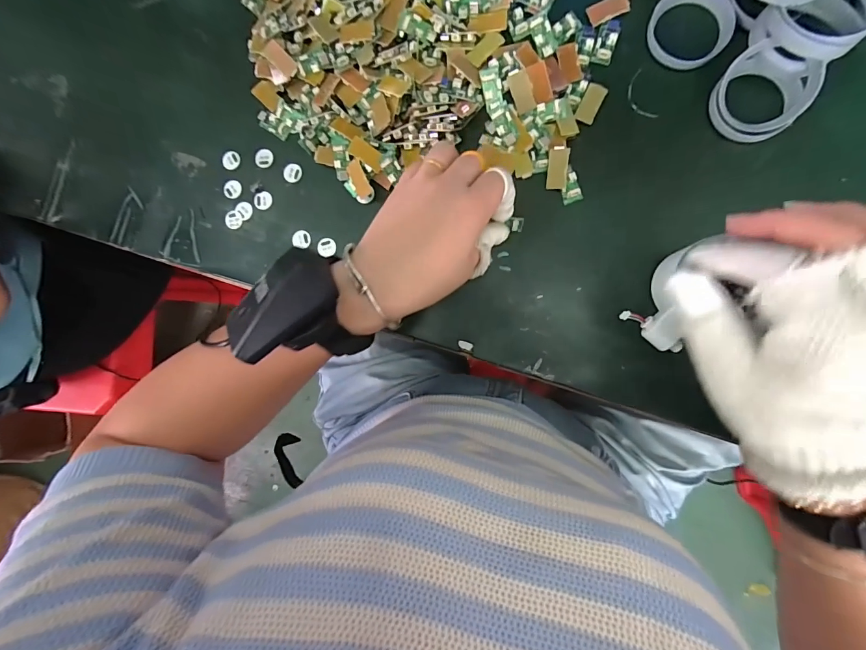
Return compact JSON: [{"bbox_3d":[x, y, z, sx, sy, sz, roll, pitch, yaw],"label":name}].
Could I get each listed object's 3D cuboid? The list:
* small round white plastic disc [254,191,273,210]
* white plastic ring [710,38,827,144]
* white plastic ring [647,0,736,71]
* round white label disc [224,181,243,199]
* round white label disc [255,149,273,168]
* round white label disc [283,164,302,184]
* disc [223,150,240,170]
[{"bbox_3d":[-0.157,-0.115,0.358,0.018,0.004,0.017,0,91,9],"label":"small round white plastic disc"},{"bbox_3d":[0.240,-0.167,0.284,0.061,0.024,0.056,0,91,9],"label":"white plastic ring"},{"bbox_3d":[0.200,-0.231,0.301,0.059,0.005,0.061,0,91,9],"label":"white plastic ring"},{"bbox_3d":[-0.188,-0.127,0.362,0.016,0.004,0.017,0,91,9],"label":"round white label disc"},{"bbox_3d":[-0.157,-0.155,0.361,0.016,0.004,0.017,0,91,9],"label":"round white label disc"},{"bbox_3d":[-0.128,-0.139,0.353,0.017,0.004,0.017,27,95,8],"label":"round white label disc"},{"bbox_3d":[-0.190,-0.155,0.364,0.017,0.004,0.017,0,91,9],"label":"disc"}]

